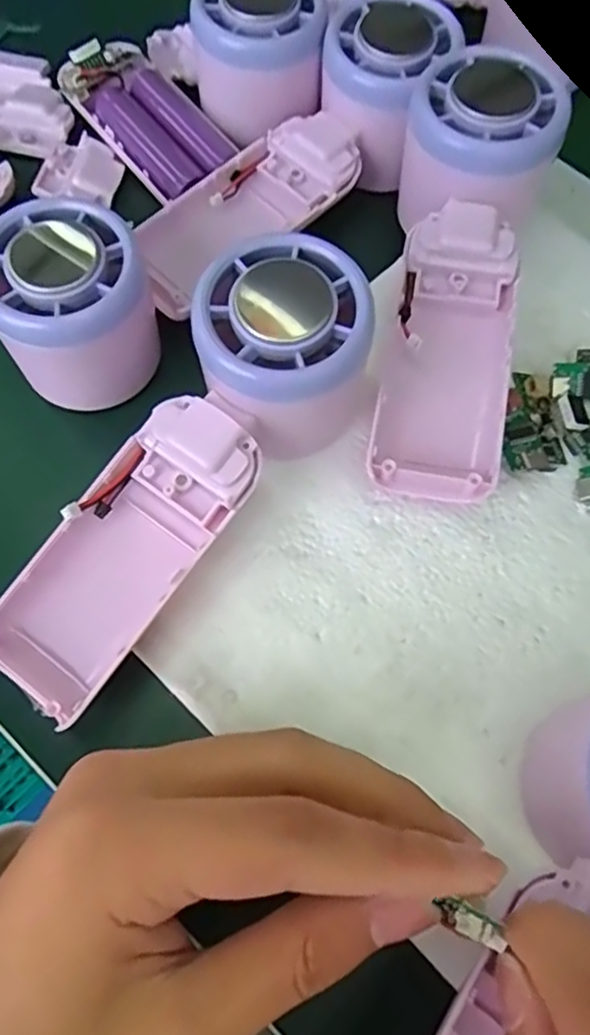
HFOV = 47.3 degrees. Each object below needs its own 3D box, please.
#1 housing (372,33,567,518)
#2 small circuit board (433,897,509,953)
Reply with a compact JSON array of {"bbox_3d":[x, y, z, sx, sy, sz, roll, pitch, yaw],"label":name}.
[{"bbox_3d":[0.060,-0.088,0.246,0.054,0.037,0.167,9,85,1],"label":"housing"},{"bbox_3d":[0.039,0.090,0.149,0.016,0.004,0.007,36,71,-2],"label":"small circuit board"}]

